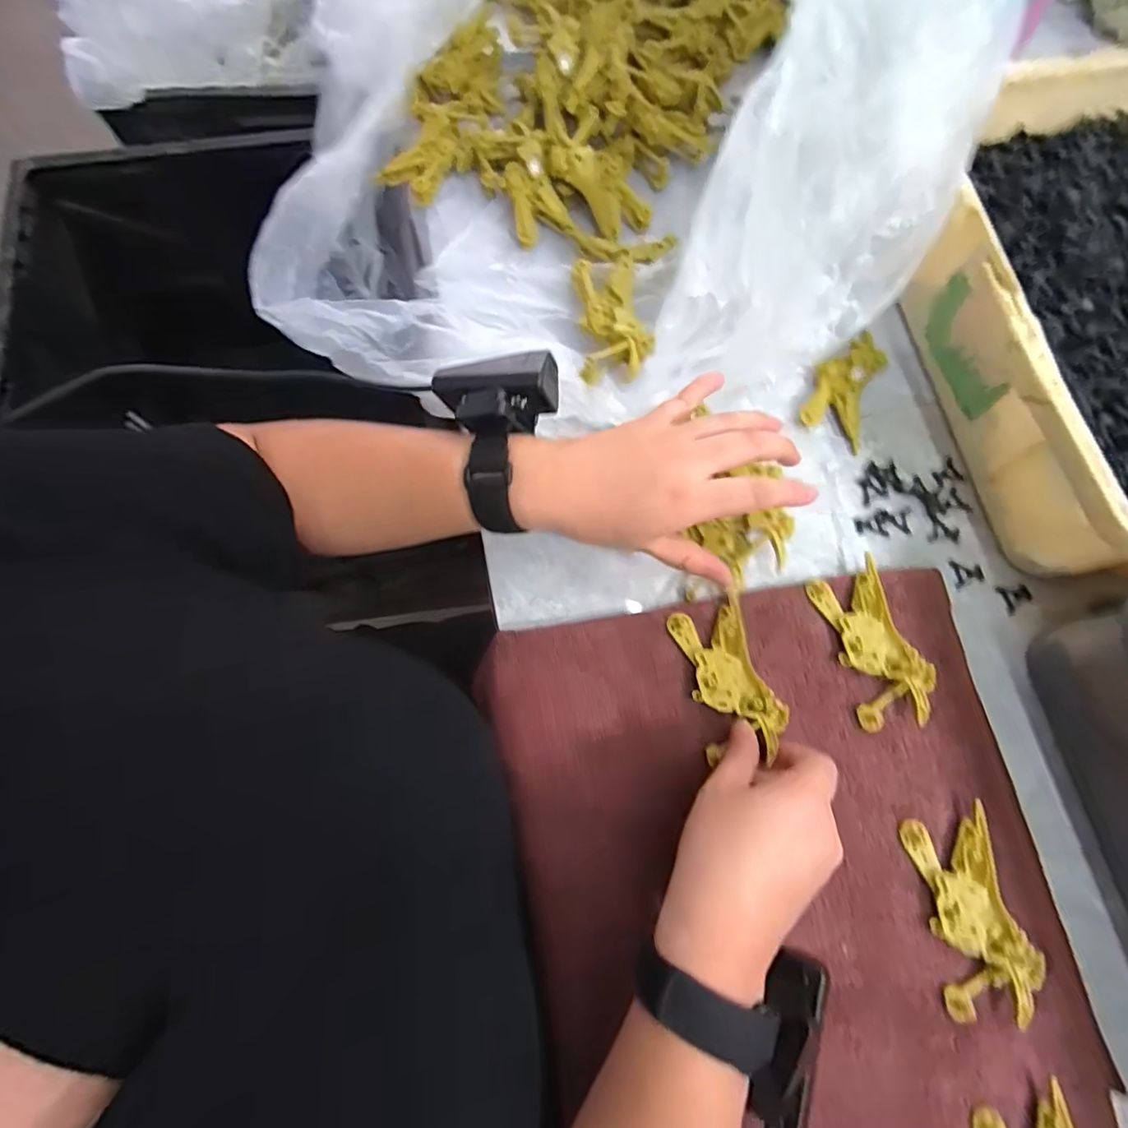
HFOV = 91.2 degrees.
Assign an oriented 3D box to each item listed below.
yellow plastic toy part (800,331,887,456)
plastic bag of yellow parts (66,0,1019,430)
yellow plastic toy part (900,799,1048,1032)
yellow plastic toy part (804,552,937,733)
[{"bbox_3d":[0.211,-0.133,0.415,0.046,0.016,0.087,24,75,7],"label":"yellow plastic toy part"},{"bbox_3d":[0.021,-0.356,0.388,0.437,0.202,0.434,4,73,1],"label":"plastic bag of yellow parts"},{"bbox_3d":[0.234,0.198,0.316,0.051,0.013,0.102,-7,73,-3],"label":"yellow plastic toy part"},{"bbox_3d":[0.201,0.053,0.360,0.051,0.012,0.100,-15,74,-5],"label":"yellow plastic toy part"}]

